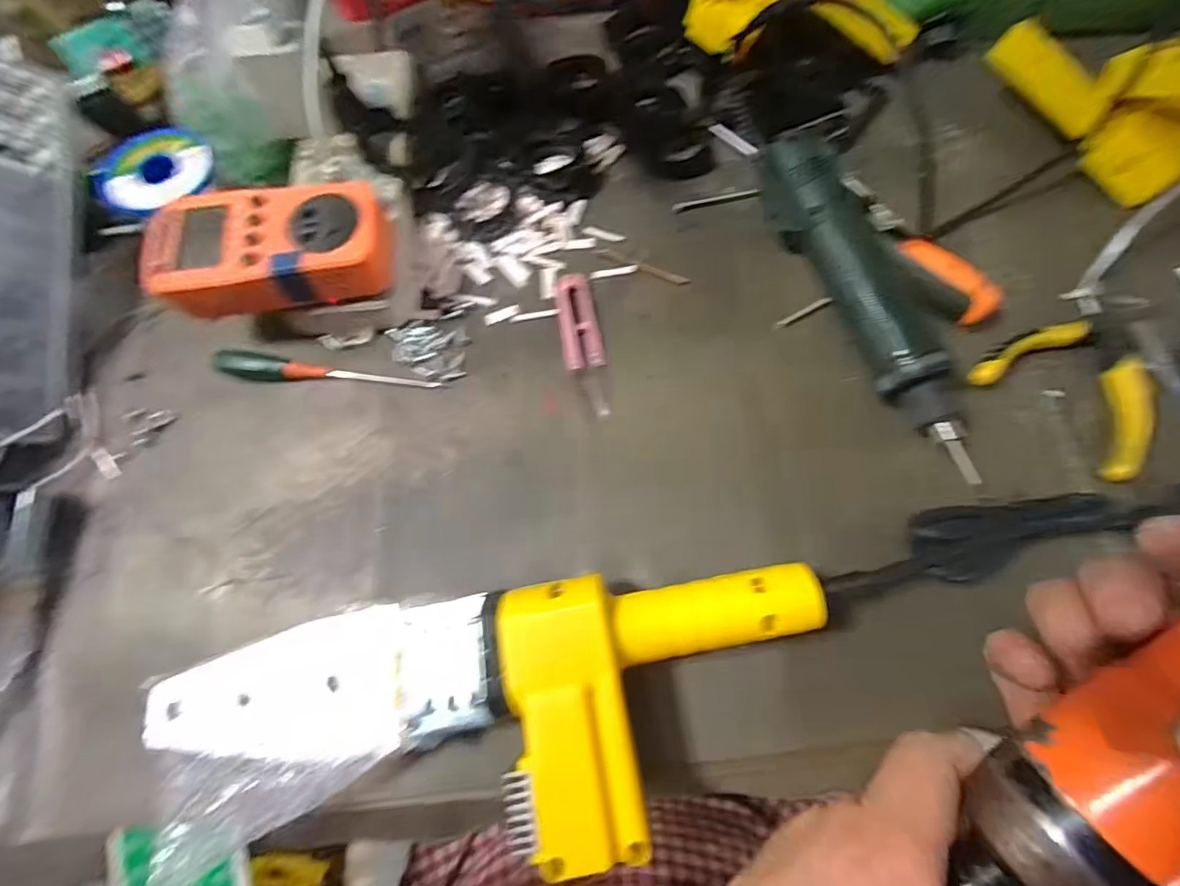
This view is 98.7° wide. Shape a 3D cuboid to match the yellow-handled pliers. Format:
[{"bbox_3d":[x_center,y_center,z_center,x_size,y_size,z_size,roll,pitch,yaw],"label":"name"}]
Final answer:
[{"bbox_3d":[0.319,-0.053,0.318,0.099,0.019,0.127,43,78,13],"label":"yellow-handled pliers"}]

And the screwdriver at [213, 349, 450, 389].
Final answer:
[{"bbox_3d":[-0.166,-0.041,0.321,0.140,0.014,0.019,9,73,4],"label":"screwdriver"}]

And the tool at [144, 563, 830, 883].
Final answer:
[{"bbox_3d":[-0.049,0.131,0.244,0.317,0.051,0.111,-7,73,-1],"label":"tool"}]

